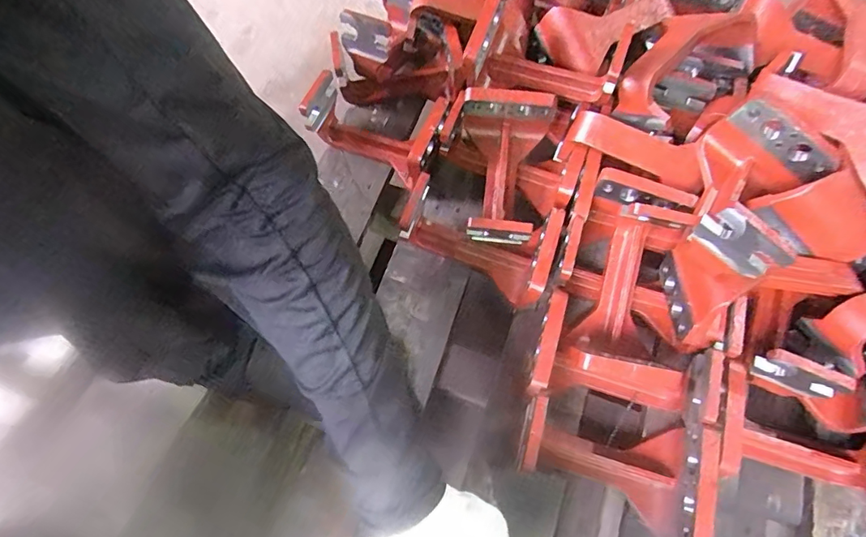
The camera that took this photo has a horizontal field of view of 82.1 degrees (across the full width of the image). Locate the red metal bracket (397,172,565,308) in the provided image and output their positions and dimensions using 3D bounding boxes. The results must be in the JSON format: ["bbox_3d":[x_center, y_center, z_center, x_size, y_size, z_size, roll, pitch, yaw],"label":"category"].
[{"bbox_3d":[0.052,-0.031,0.567,0.166,0.091,0.098,16,67,8],"label":"red metal bracket"}]

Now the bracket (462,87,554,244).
[{"bbox_3d":[0.083,-0.109,0.582,0.103,0.108,0.169,4,66,3],"label":"bracket"}]

